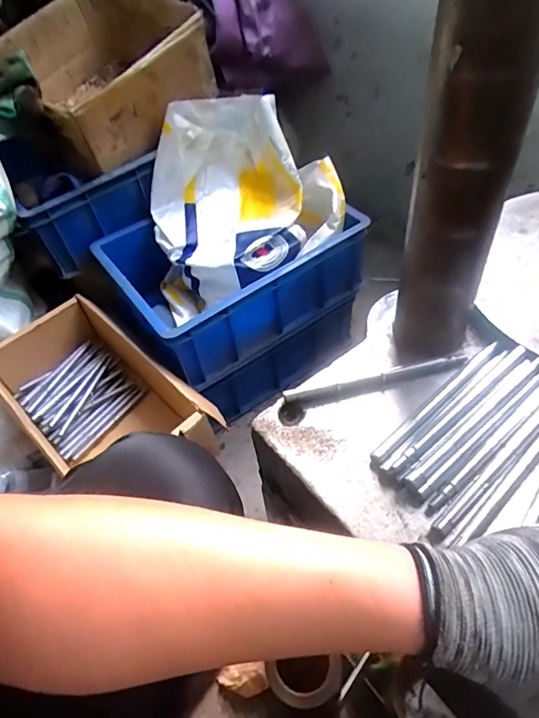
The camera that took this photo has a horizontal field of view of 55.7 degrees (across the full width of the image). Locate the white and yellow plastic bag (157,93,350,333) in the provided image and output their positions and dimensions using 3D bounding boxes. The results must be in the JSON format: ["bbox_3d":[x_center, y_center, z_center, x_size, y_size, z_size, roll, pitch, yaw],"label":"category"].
[{"bbox_3d":[-0.046,-0.265,0.881,0.320,0.241,0.287,-8,51,0],"label":"white and yellow plastic bag"}]

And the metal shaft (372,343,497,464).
[{"bbox_3d":[0.139,0.034,0.423,0.155,0.007,0.010,-37,56,-22],"label":"metal shaft"}]

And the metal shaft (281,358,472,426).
[{"bbox_3d":[0.089,0.023,0.446,0.165,0.015,0.021,-17,51,-8],"label":"metal shaft"}]

